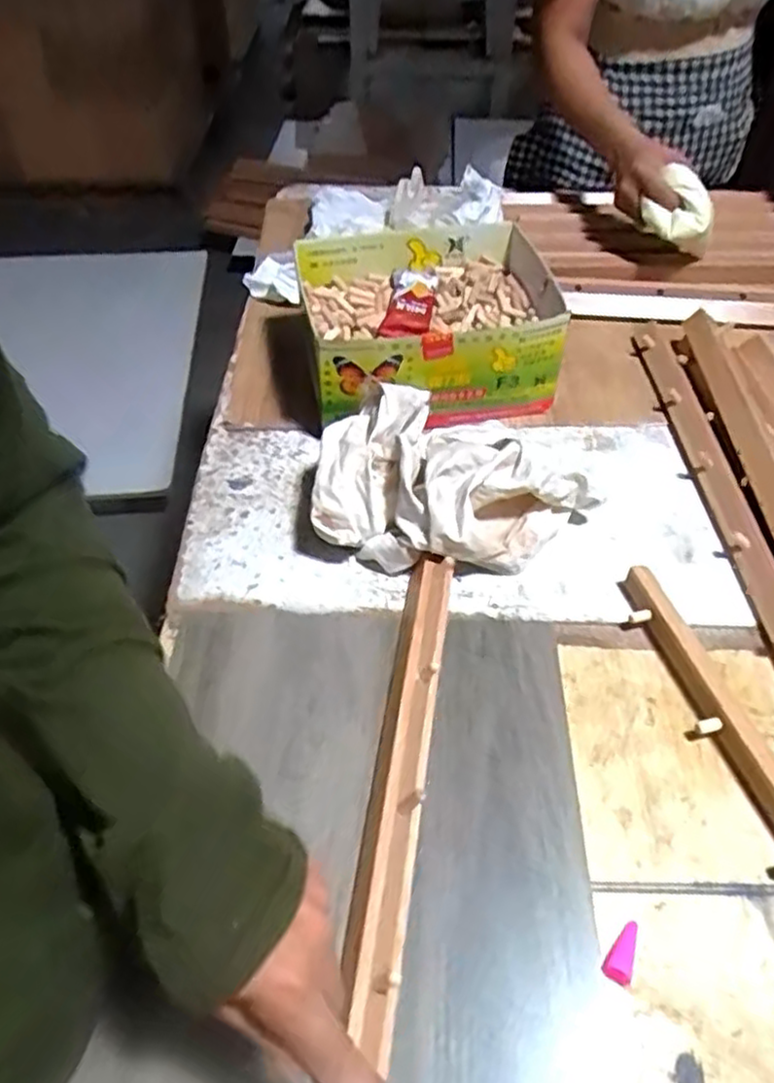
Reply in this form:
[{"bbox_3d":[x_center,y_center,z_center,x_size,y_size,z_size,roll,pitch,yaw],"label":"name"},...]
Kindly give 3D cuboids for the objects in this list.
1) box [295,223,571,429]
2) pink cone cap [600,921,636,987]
[{"bbox_3d":[0.042,-0.224,0.754,0.244,0.094,0.208,-8,48,-6],"label":"box"},{"bbox_3d":[0.136,0.237,0.425,0.015,0.014,0.033,16,50,15],"label":"pink cone cap"}]

